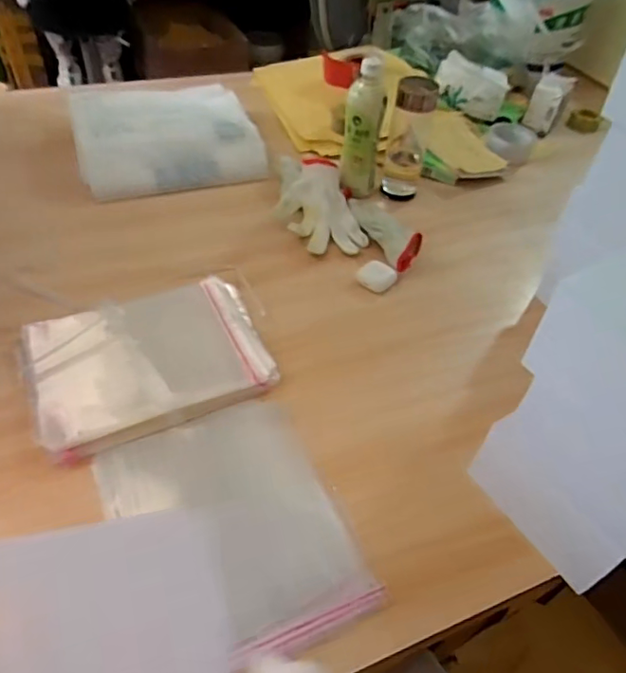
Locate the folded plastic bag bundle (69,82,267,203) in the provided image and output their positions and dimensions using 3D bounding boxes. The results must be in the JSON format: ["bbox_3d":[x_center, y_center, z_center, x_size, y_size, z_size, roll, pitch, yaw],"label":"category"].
[{"bbox_3d":[-0.261,-0.361,0.967,0.306,0.064,0.290,-12,49,-17],"label":"folded plastic bag bundle"}]

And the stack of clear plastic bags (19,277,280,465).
[{"bbox_3d":[-0.193,0.021,0.643,0.264,0.020,0.197,-17,51,-21],"label":"stack of clear plastic bags"}]

